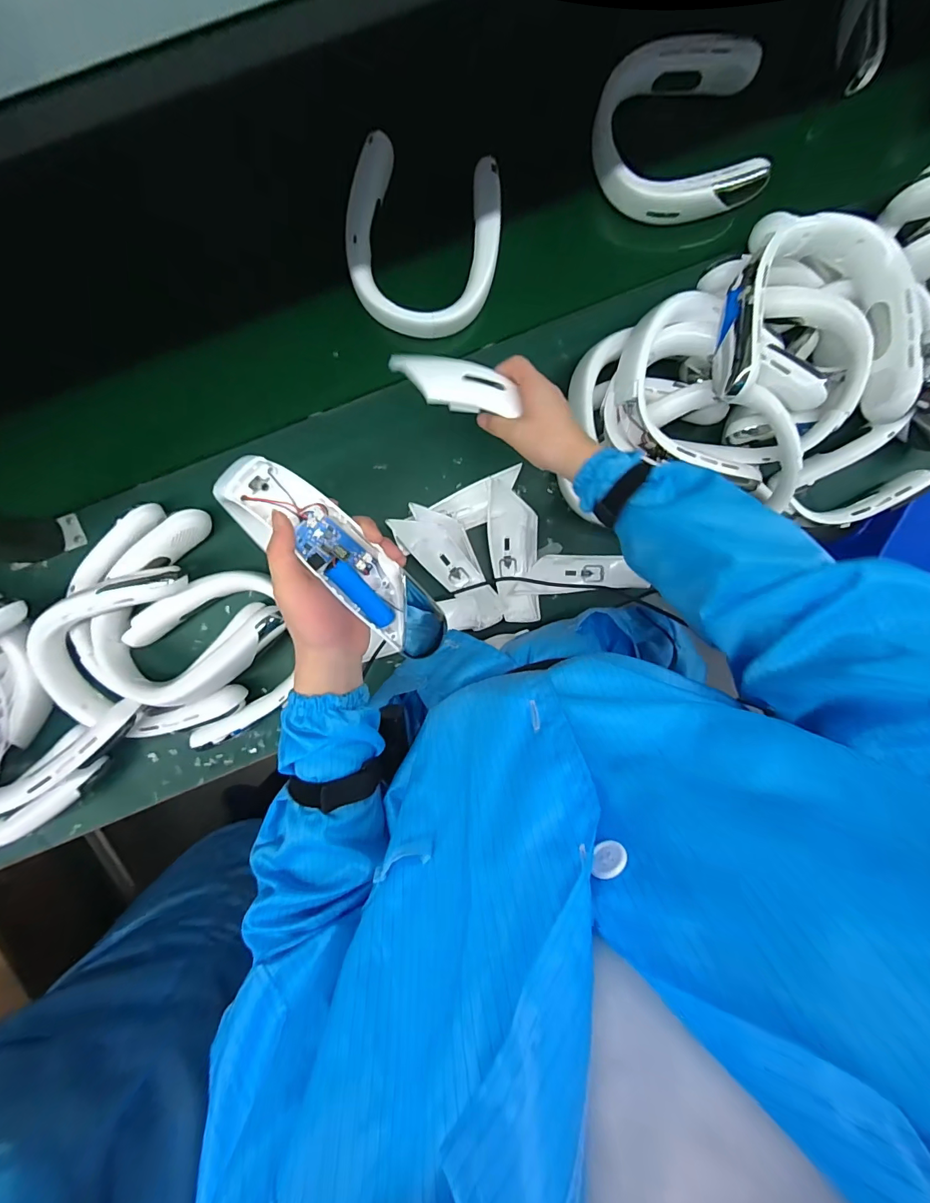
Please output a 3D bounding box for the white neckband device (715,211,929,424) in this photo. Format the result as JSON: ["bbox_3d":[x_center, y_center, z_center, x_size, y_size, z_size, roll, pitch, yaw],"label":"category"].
[{"bbox_3d":[0.375,-0.299,0.458,0.218,0.056,0.201,5,95,-5],"label":"white neckband device"}]

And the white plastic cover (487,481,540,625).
[{"bbox_3d":[0.065,-0.063,0.568,0.064,0.036,0.174,-5,96,-4],"label":"white plastic cover"}]

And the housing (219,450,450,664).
[{"bbox_3d":[-0.096,-0.032,0.360,0.055,0.069,0.209,-46,115,1],"label":"housing"}]

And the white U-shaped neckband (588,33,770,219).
[{"bbox_3d":[0.266,-0.584,0.549,0.189,0.060,0.188,-10,96,-4],"label":"white U-shaped neckband"}]

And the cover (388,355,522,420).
[{"bbox_3d":[-0.013,-0.216,0.435,0.136,0.020,0.048,20,93,5],"label":"cover"}]

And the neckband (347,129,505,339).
[{"bbox_3d":[-0.050,-0.434,0.532,0.176,0.029,0.197,8,95,-6],"label":"neckband"}]

